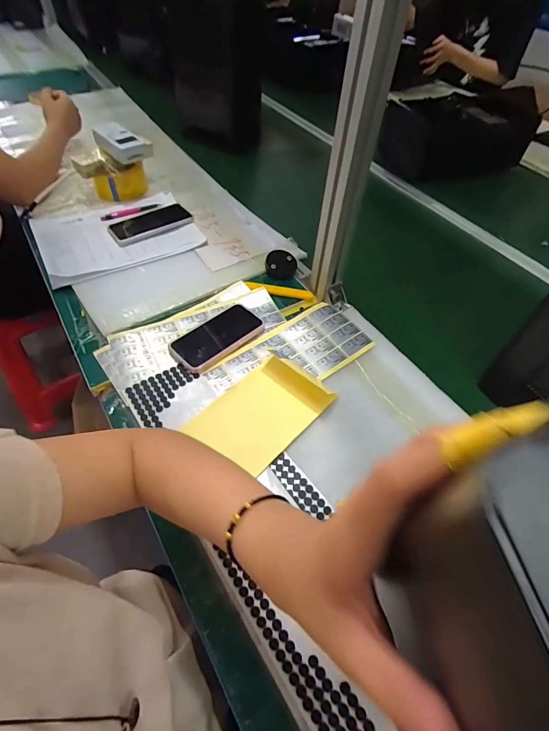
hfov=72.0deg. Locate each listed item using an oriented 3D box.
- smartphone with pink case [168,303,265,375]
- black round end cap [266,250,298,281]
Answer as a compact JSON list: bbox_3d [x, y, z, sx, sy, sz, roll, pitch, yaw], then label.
[{"bbox_3d":[-0.090,-0.048,0.604,0.149,0.014,0.089,-34,61,-27],"label":"smartphone with pink case"},{"bbox_3d":[0.014,-0.190,0.715,0.063,0.012,0.063,2,77,-9],"label":"black round end cap"}]

